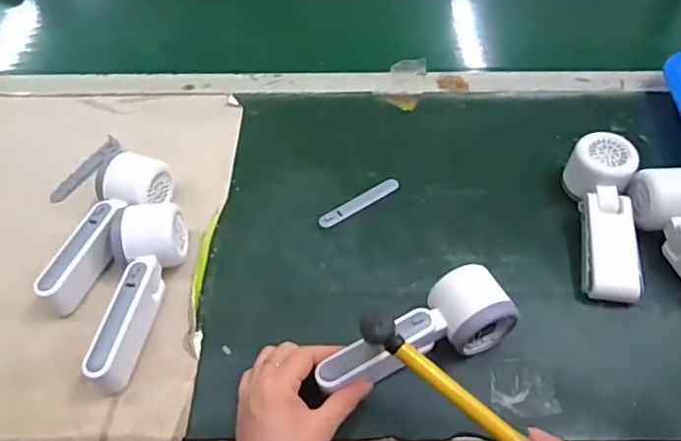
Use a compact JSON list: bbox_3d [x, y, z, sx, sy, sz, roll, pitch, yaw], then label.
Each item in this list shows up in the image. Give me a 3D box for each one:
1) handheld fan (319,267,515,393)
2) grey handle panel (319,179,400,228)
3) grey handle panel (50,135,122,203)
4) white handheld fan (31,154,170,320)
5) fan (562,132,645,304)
[{"bbox_3d":[0.058,0.091,0.440,0.163,0.043,0.056,-22,57,-12],"label":"handheld fan"},{"bbox_3d":[0.019,-0.018,0.559,0.093,0.006,0.016,-28,59,-19],"label":"grey handle panel"},{"bbox_3d":[-0.274,-0.056,0.595,0.023,0.005,0.099,21,57,14],"label":"grey handle panel"},{"bbox_3d":[-0.224,0.005,0.516,0.068,0.050,0.169,19,56,15],"label":"white handheld fan"},{"bbox_3d":[0.249,-0.004,0.514,0.057,0.056,0.163,3,53,3],"label":"fan"}]

